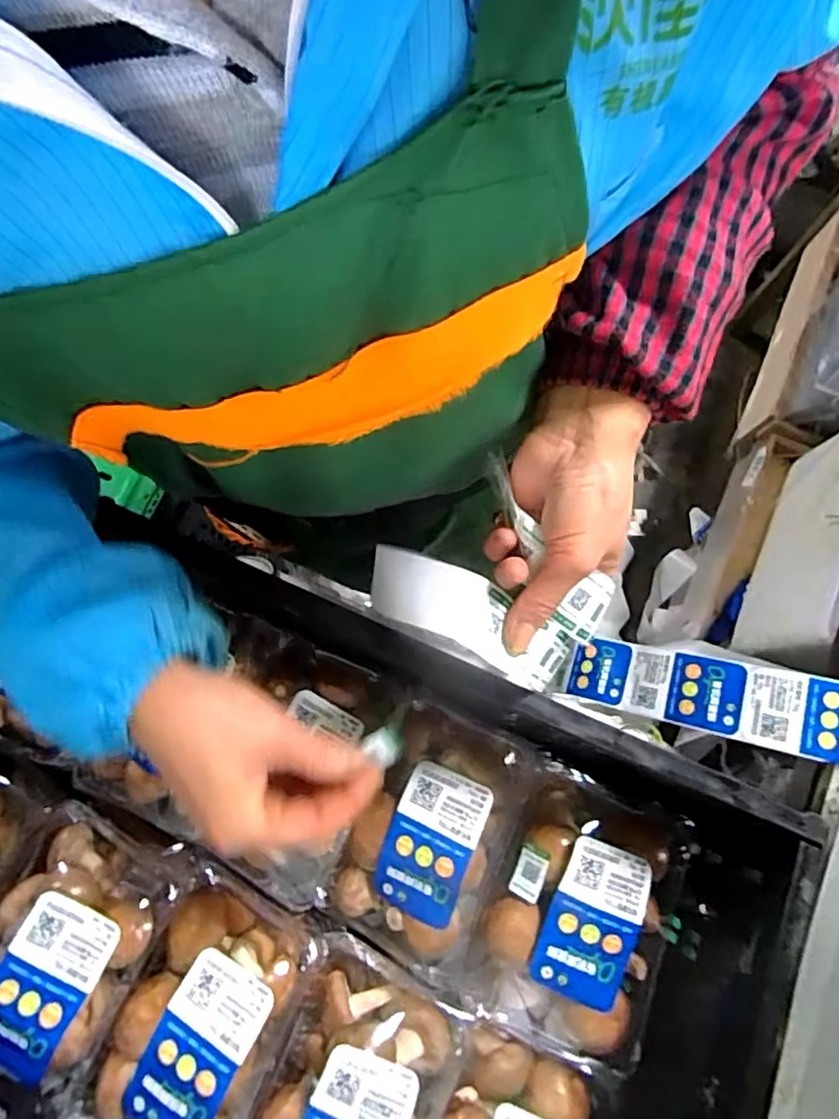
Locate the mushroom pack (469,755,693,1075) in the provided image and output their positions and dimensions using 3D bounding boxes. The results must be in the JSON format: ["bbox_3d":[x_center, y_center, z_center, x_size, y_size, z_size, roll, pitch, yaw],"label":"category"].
[{"bbox_3d":[0.111,0.250,0.426,0.129,0.052,0.180,21,78,5],"label":"mushroom pack"}]

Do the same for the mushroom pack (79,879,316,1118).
[{"bbox_3d":[-0.150,0.327,0.417,0.114,0.072,0.176,22,78,5],"label":"mushroom pack"}]

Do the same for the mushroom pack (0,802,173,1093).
[{"bbox_3d":[-0.258,0.280,0.427,0.116,0.070,0.179,26,78,6],"label":"mushroom pack"}]

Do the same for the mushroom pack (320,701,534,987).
[{"bbox_3d":[0.009,0.203,0.437,0.110,0.053,0.168,22,78,5],"label":"mushroom pack"}]

